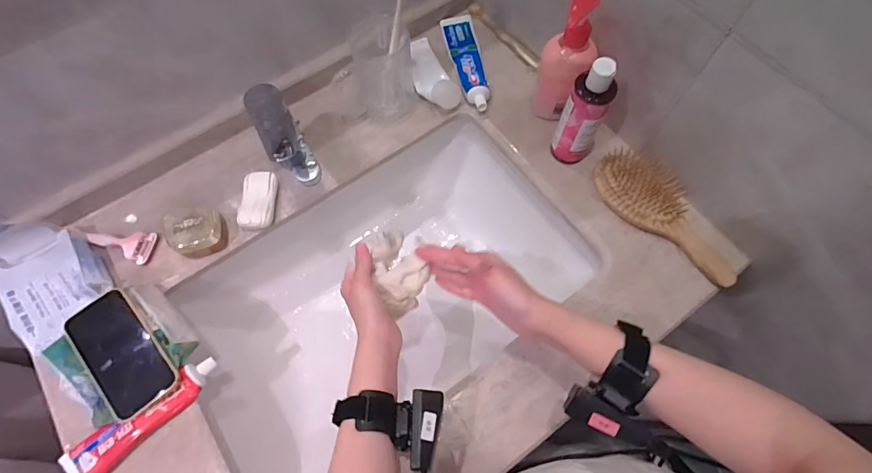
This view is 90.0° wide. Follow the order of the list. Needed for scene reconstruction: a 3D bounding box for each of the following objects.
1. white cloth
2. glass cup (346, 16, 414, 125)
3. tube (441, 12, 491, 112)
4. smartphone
[{"bbox_3d":[-0.042,0.039,0.493,0.056,0.039,0.083,-32,69,-11],"label":"white cloth"},{"bbox_3d":[-0.073,-0.239,0.615,0.077,0.134,0.075,0,66,-1],"label":"glass cup"},{"bbox_3d":[0.046,-0.282,0.686,0.050,0.029,0.211,-7,67,-4],"label":"tube"},{"bbox_3d":[-0.365,0.129,0.501,0.073,0.014,0.146,-38,72,-16],"label":"smartphone"}]

